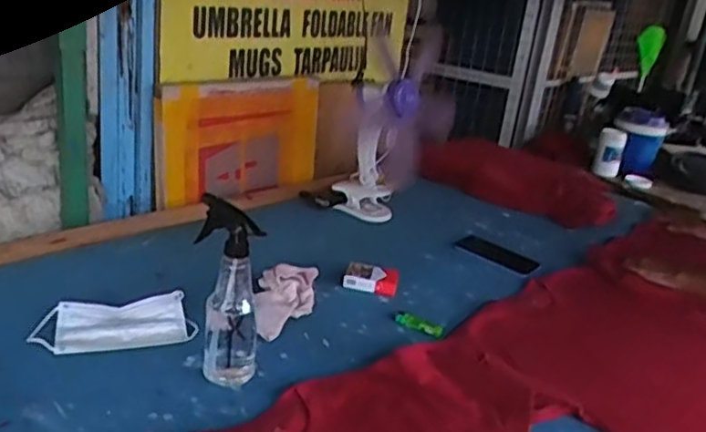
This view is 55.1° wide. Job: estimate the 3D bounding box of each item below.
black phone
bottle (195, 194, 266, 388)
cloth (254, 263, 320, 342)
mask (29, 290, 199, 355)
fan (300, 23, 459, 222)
[{"bbox_3d":[0.294,0.078,1.370,0.169,0.011,0.084,26,30,37],"label":"black phone"},{"bbox_3d":[-0.161,0.092,0.893,0.082,0.235,0.094,4,24,-8],"label":"bottle"},{"bbox_3d":[-0.111,0.133,1.066,0.099,0.045,0.157,6,24,-3],"label":"cloth"},{"bbox_3d":[-0.339,0.149,0.971,0.211,0.027,0.103,-3,26,-22],"label":"mask"},{"bbox_3d":[0.077,-0.184,1.441,0.224,0.367,0.163,16,25,20],"label":"fan"}]

